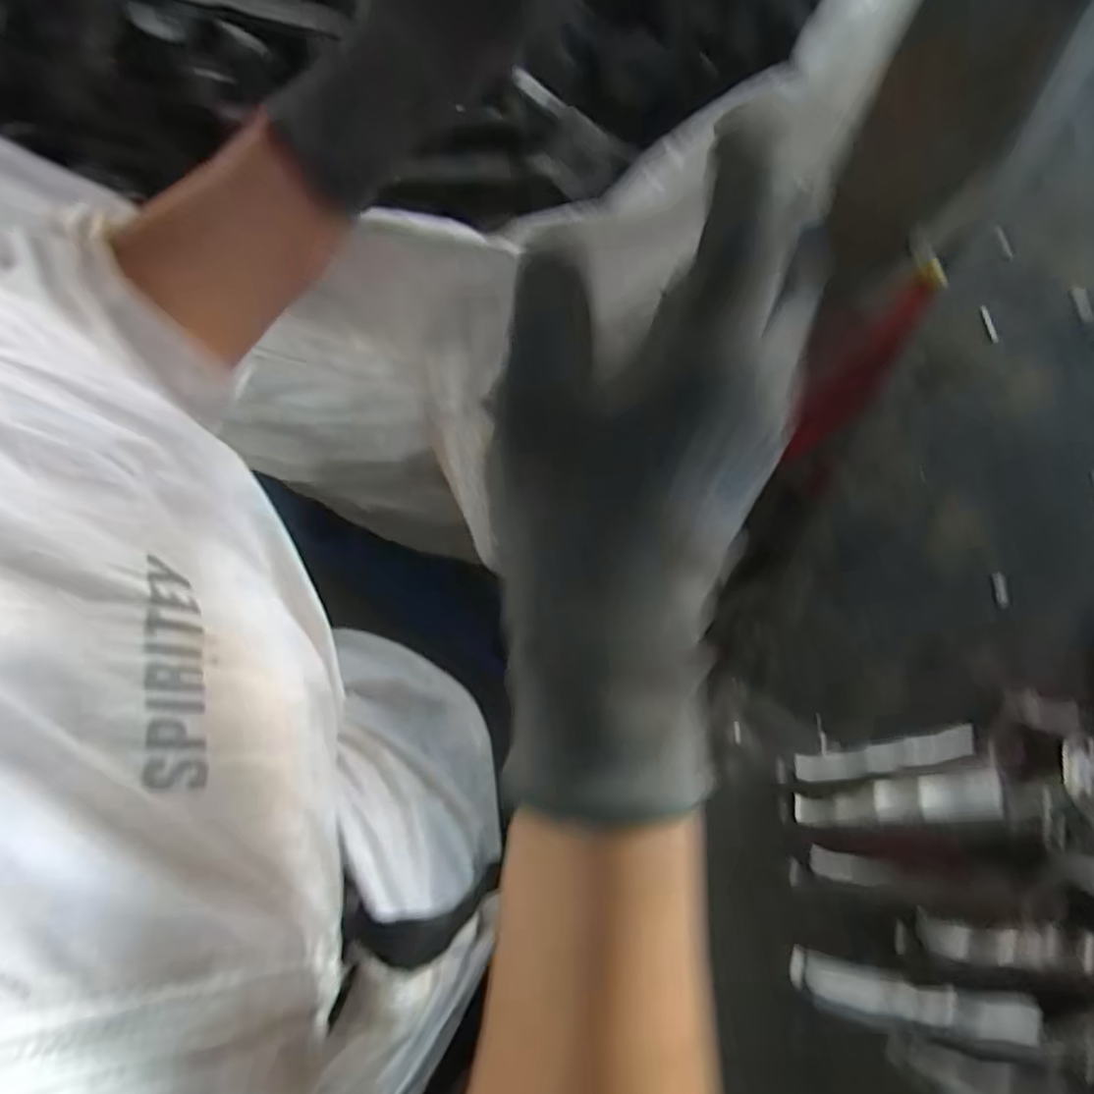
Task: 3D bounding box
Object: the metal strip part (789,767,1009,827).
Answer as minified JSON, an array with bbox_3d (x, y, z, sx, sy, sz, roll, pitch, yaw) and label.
[{"bbox_3d":[0.199,0.145,0.354,0.107,0.006,0.025,-9,64,13],"label":"metal strip part"}]

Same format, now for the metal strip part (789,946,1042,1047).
[{"bbox_3d":[0.190,0.237,0.324,0.114,0.004,0.023,2,51,18],"label":"metal strip part"}]

